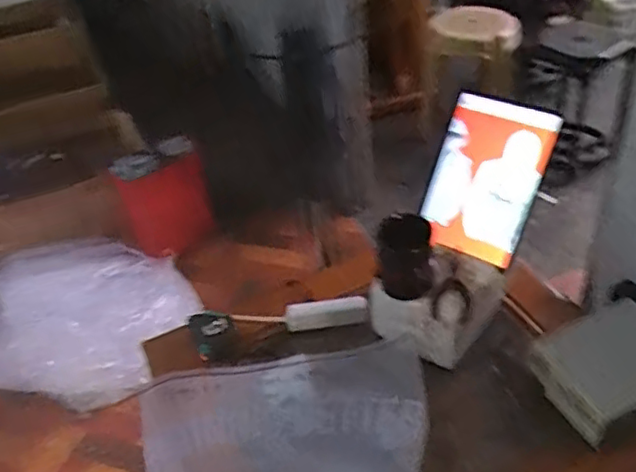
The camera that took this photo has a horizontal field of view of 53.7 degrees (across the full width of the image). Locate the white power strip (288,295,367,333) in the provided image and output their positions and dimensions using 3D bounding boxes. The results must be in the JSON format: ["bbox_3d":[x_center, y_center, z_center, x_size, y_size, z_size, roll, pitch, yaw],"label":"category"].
[{"bbox_3d":[0.014,0.125,1.018,0.129,0.038,0.029,-6,40,0],"label":"white power strip"}]

